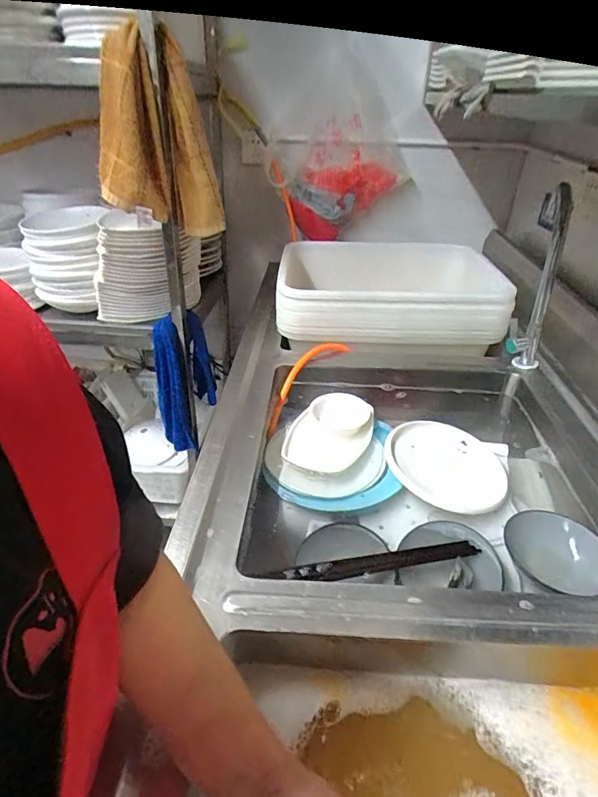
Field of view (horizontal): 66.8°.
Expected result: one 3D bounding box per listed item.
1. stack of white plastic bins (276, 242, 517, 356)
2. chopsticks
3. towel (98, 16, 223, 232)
[{"bbox_3d":[0.215,-0.270,1.133,0.523,0.126,0.433,3,34,2],"label":"stack of white plastic bins"},{"bbox_3d":[0.103,0.218,0.602,0.282,0.022,0.030,-5,34,-9],"label":"chopsticks"},{"bbox_3d":[-0.281,-0.498,0.884,0.219,0.338,0.095,-13,36,-20],"label":"towel"}]

